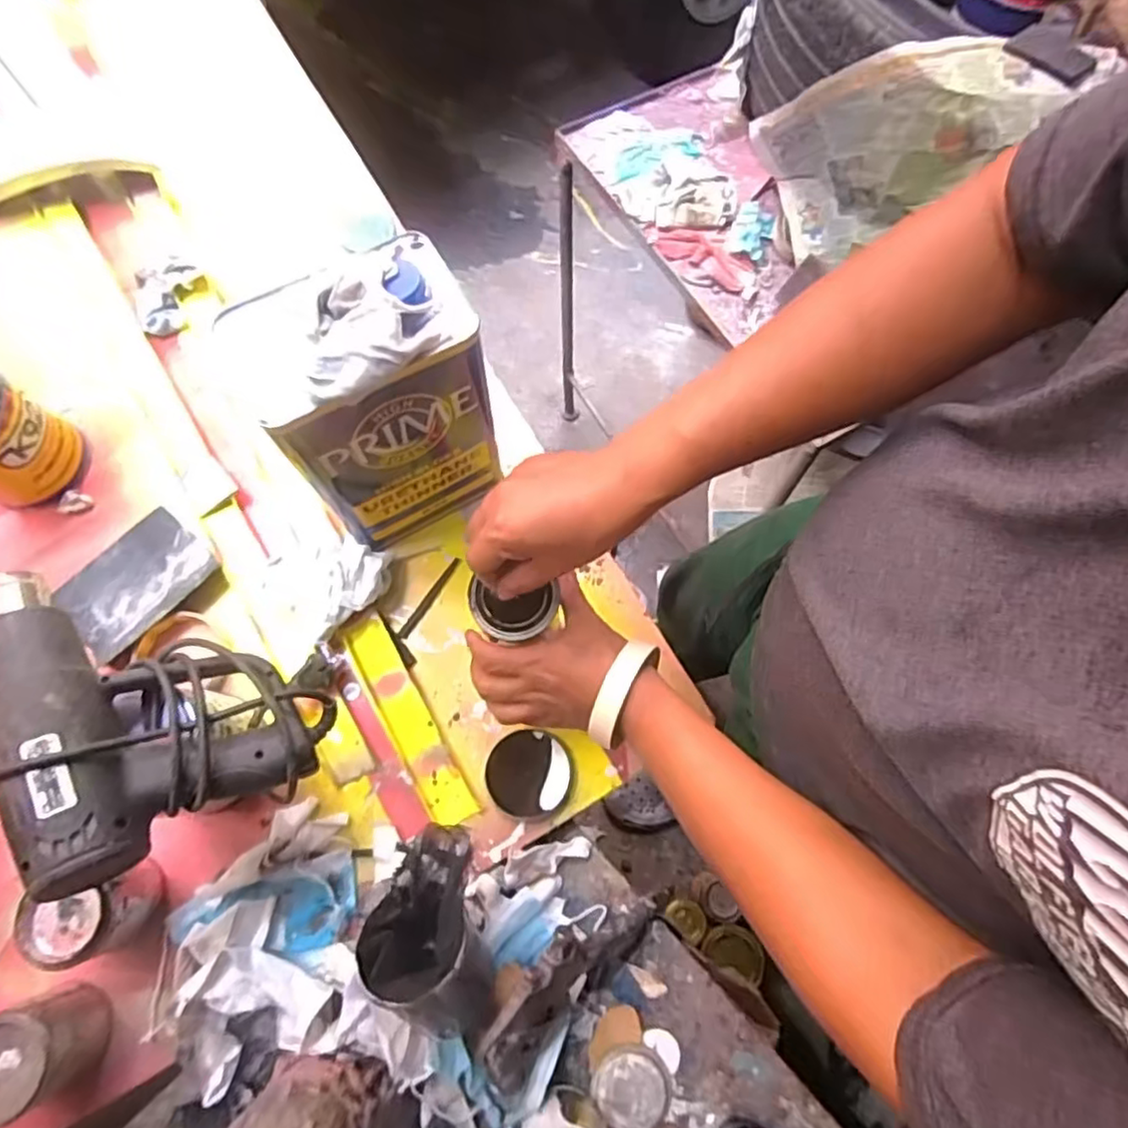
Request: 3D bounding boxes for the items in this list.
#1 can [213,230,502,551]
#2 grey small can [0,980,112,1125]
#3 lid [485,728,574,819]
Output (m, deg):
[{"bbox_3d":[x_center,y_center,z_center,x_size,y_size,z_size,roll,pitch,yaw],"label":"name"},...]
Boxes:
[{"bbox_3d":[-0.146,-0.119,0.548,0.147,0.260,0.095,-27,74,-10],"label":"can"},{"bbox_3d":[-0.393,0.361,0.488,0.067,0.075,0.066,1,71,-2],"label":"grey small can"},{"bbox_3d":[-0.031,0.190,0.596,0.075,0.013,0.074,1,71,-2],"label":"lid"}]

